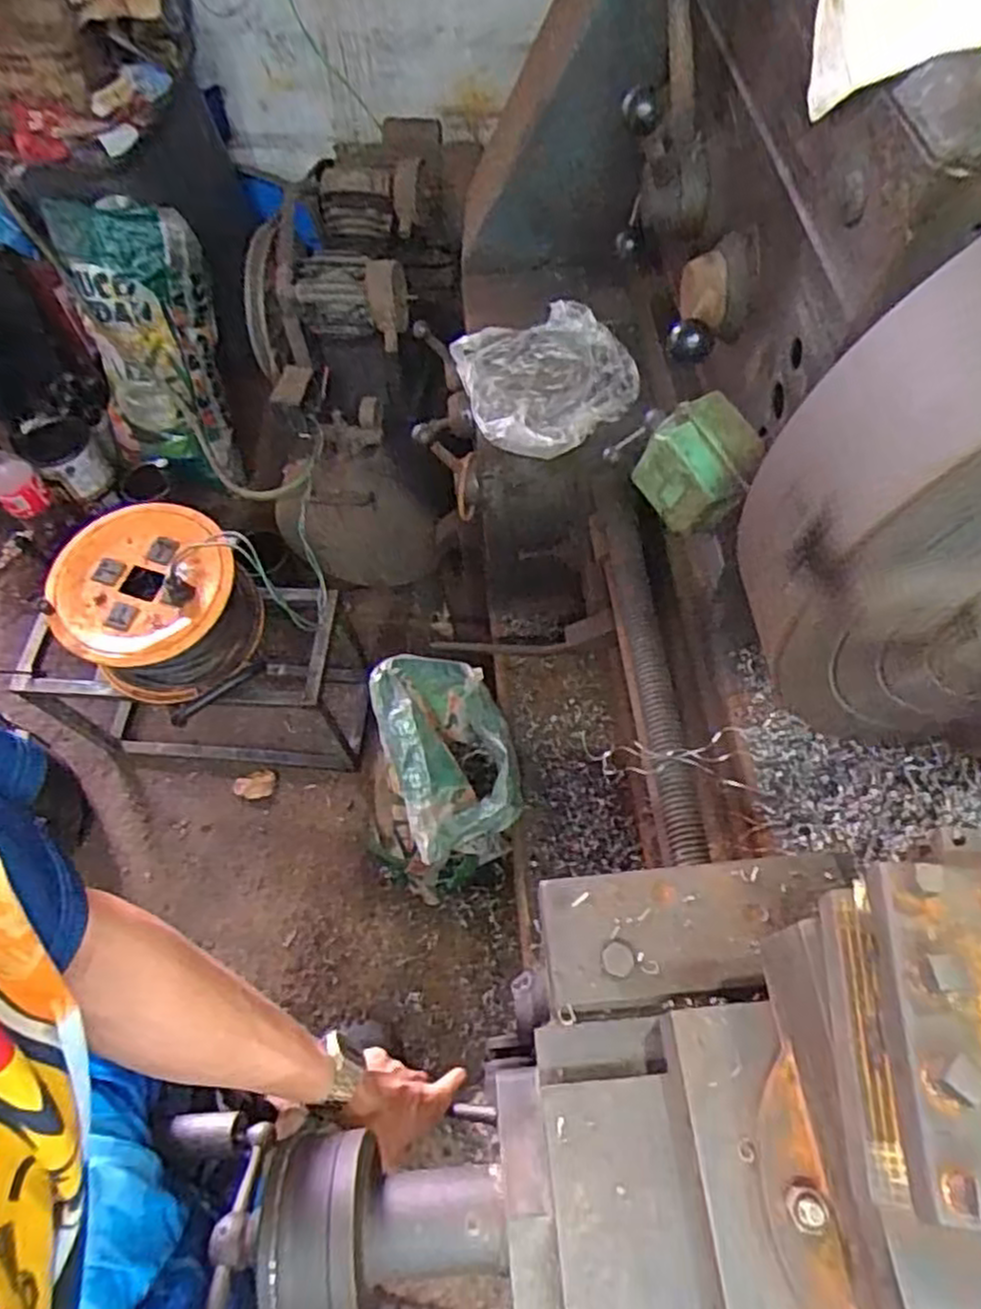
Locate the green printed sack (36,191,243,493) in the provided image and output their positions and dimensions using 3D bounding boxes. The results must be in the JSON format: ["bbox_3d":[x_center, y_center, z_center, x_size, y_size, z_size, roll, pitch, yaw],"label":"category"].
[{"bbox_3d":[-0.735,-0.644,1.664,0.285,0.598,0.115,-5,37,0],"label":"green printed sack"}]

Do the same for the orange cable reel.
[{"bbox_3d":[-0.549,-0.085,1.262,0.282,0.193,0.267,-1,61,2],"label":"orange cable reel"}]

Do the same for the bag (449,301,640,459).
[{"bbox_3d":[0.074,-0.336,0.942,0.217,0.039,0.220,-21,62,-8],"label":"bag"}]

